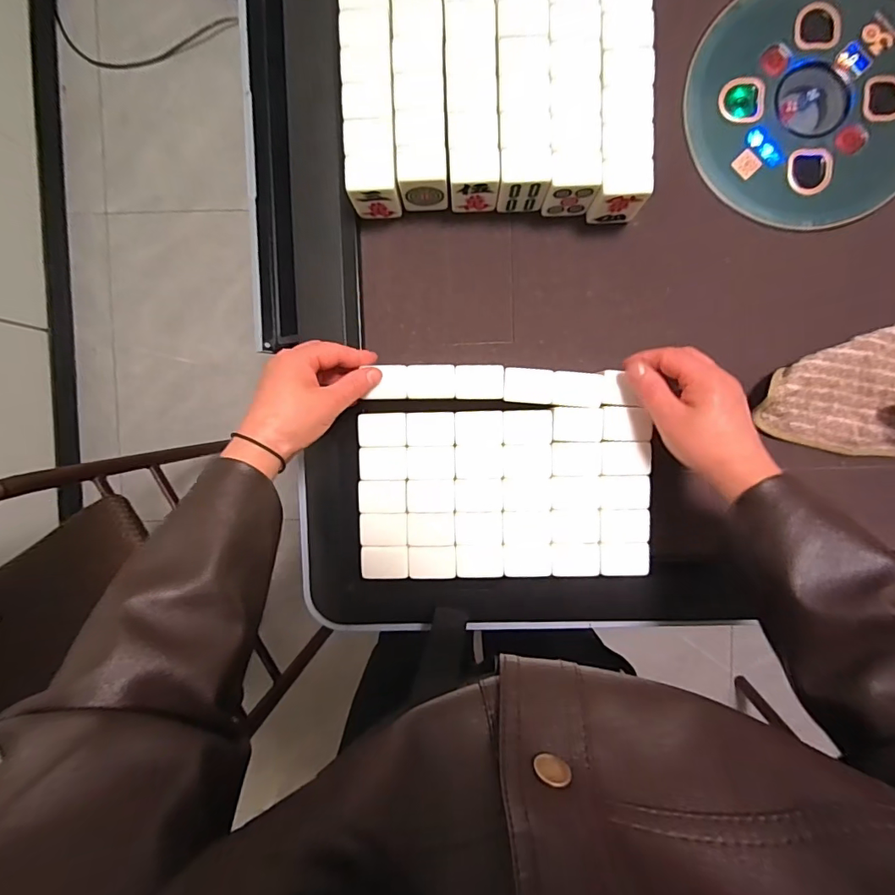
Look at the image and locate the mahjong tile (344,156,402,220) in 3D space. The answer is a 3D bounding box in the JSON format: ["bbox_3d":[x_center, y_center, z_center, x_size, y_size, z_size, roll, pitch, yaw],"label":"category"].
[{"bbox_3d":[-0.067,-0.239,0.439,0.043,0.054,0.032,-5,92,1],"label":"mahjong tile"}]

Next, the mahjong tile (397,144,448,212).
[{"bbox_3d":[-0.022,-0.247,0.440,0.043,0.056,0.034,-3,92,1],"label":"mahjong tile"}]

